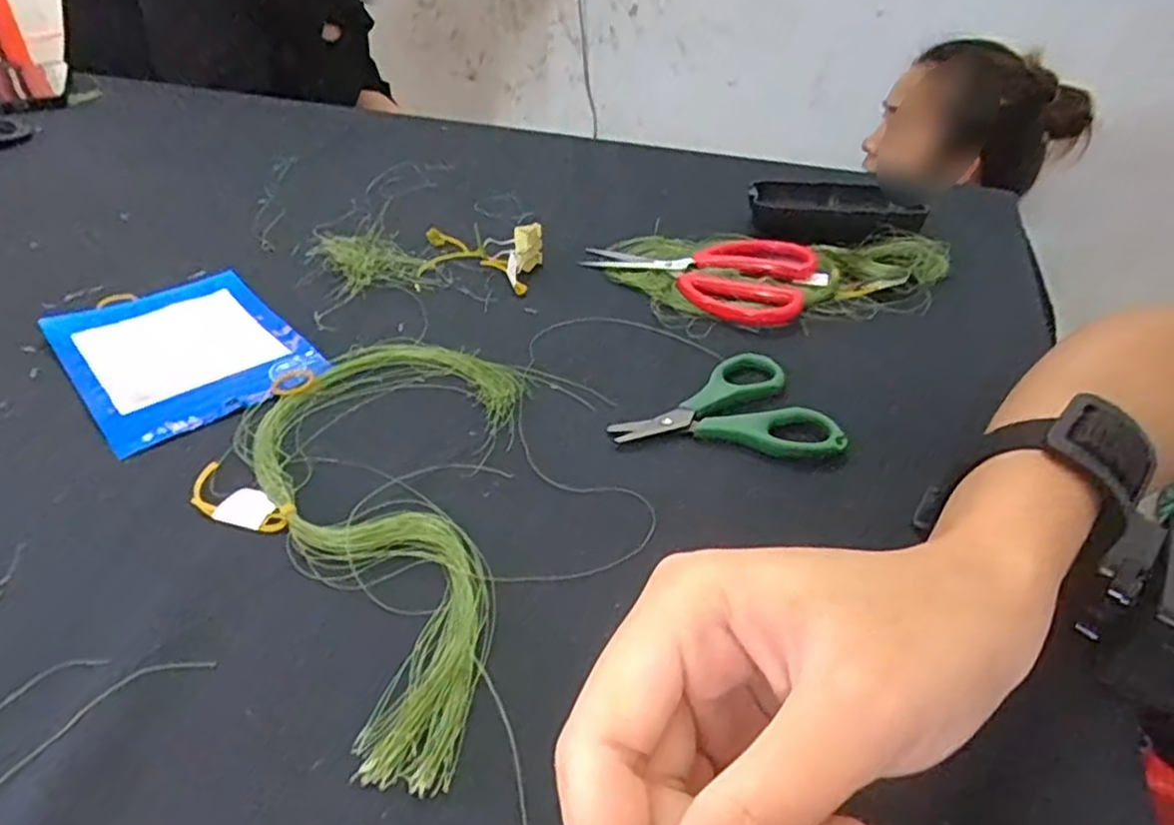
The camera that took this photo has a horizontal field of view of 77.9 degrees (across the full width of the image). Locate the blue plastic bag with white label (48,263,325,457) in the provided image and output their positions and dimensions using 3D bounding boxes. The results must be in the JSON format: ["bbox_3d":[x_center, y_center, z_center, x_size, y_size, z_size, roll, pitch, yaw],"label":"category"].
[{"bbox_3d":[-0.208,-0.034,0.378,0.101,0.008,0.140,-29,47,-32],"label":"blue plastic bag with white label"}]

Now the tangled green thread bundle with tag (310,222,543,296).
[{"bbox_3d":[-0.100,-0.105,0.457,0.138,0.023,0.078,5,38,5],"label":"tangled green thread bundle with tag"}]

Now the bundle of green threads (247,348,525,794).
[{"bbox_3d":[-0.088,0.035,0.285,0.111,0.006,0.216,2,38,1],"label":"bundle of green threads"}]

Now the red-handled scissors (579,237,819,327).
[{"bbox_3d":[0.066,-0.090,0.452,0.139,0.014,0.095,15,40,17],"label":"red-handled scissors"}]

